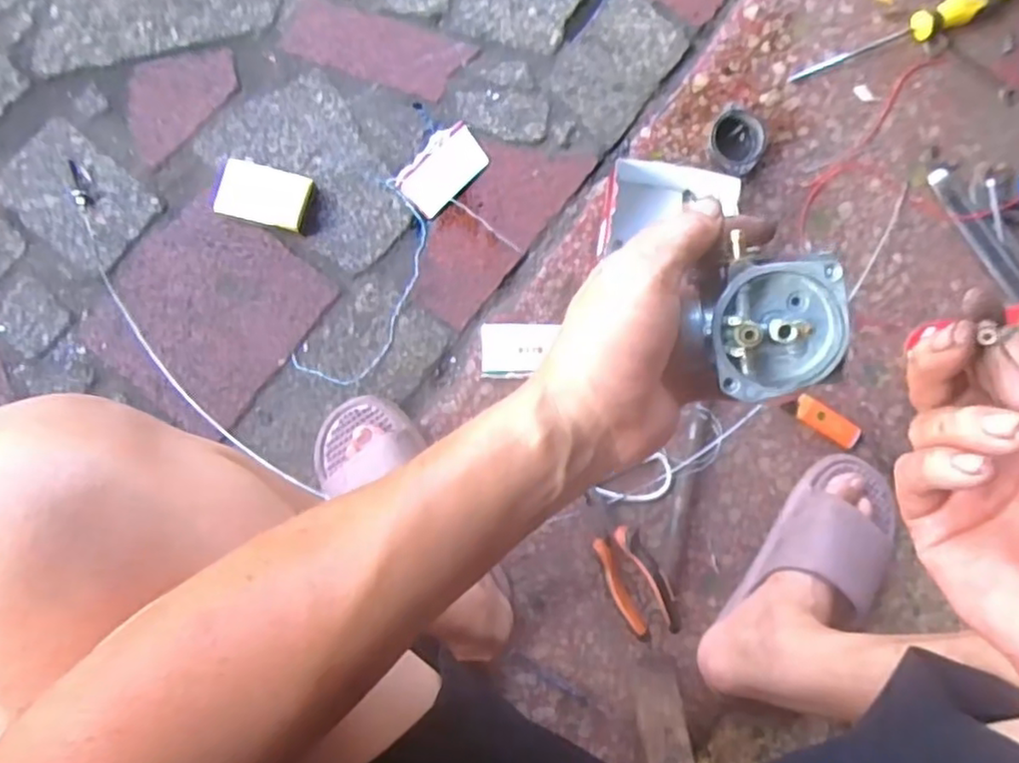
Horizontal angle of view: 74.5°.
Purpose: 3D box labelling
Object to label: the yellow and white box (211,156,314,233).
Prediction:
[{"bbox_3d":[-0.251,-0.191,0.685,0.094,0.035,0.063,15,86,3],"label":"yellow and white box"}]

